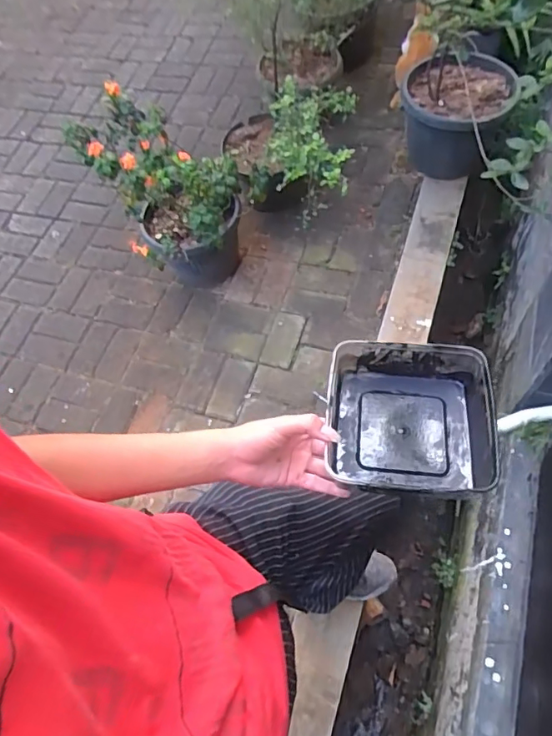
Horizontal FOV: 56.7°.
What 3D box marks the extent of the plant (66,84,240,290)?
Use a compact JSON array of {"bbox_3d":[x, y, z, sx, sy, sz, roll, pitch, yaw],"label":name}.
[{"bbox_3d":[-0.301,-0.479,1.573,0.371,0.629,0.410,-31,60,-15],"label":"plant"}]

